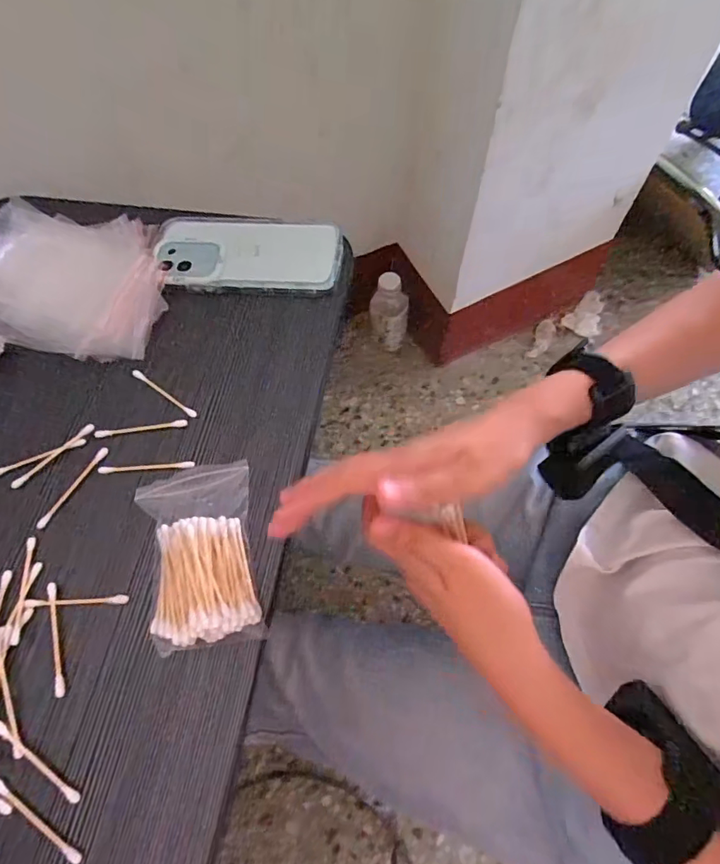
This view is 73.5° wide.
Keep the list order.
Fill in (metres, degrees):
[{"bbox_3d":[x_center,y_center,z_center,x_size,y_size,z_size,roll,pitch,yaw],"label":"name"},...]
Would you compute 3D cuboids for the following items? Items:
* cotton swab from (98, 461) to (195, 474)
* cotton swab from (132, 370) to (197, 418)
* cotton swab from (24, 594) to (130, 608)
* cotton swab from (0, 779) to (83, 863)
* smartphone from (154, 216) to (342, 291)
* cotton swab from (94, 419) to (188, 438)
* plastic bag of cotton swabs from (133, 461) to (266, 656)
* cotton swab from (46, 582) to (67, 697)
[{"bbox_3d":[-0.159,0.026,0.357,0.070,0.004,0.005,-4,66,1],"label":"cotton swab"},{"bbox_3d":[-0.156,-0.031,0.383,0.069,0.006,0.006,33,71,16],"label":"cotton swab"},{"bbox_3d":[-0.188,0.112,0.319,0.068,0.004,0.006,-2,66,1],"label":"cotton swab"},{"bbox_3d":[-0.184,0.220,0.273,0.069,0.005,0.005,28,70,14],"label":"cotton swab"},{"bbox_3d":[-0.098,-0.163,0.429,0.158,0.013,0.080,0,66,2],"label":"smartphone"},{"bbox_3d":[-0.168,-0.003,0.371,0.071,0.004,0.006,-8,66,-1],"label":"cotton swab"},{"bbox_3d":[-0.104,0.078,0.316,0.068,0.029,0.112,-10,66,-2],"label":"plastic bag of cotton swabs"},{"bbox_3d":[-0.197,0.133,0.310,0.008,0.005,0.070,-18,66,-6],"label":"cotton swab"}]

